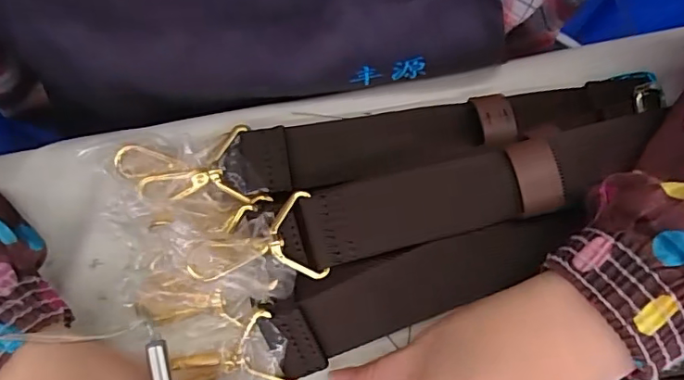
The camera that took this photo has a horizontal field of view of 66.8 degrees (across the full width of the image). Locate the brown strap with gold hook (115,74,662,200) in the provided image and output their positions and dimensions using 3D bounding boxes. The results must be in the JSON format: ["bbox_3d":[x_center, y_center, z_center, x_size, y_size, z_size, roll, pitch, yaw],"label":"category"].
[{"bbox_3d":[0.025,-0.026,0.270,0.272,0.015,0.037,-9,77,-2],"label":"brown strap with gold hook"}]

